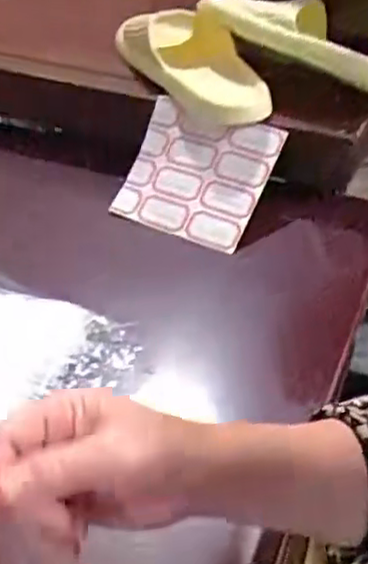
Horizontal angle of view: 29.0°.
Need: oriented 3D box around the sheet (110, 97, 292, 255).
[{"bbox_3d":[0.012,-0.109,0.697,0.137,0.019,0.134,21,79,19],"label":"sheet"}]

